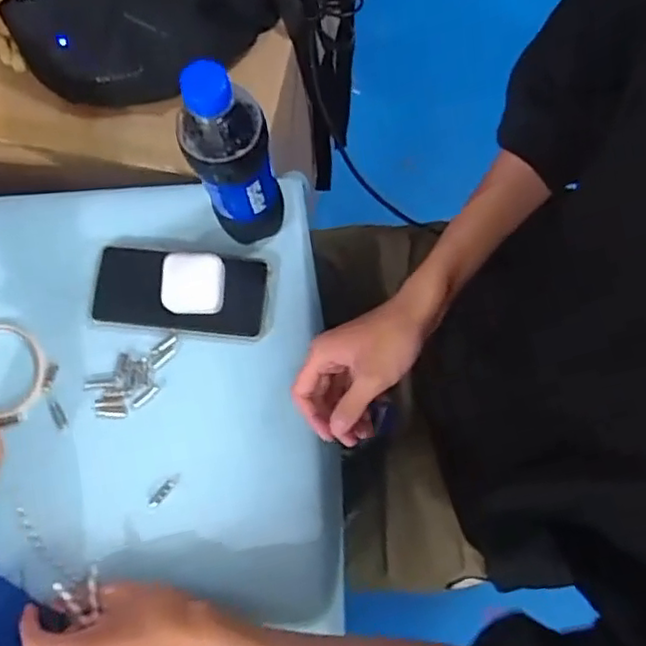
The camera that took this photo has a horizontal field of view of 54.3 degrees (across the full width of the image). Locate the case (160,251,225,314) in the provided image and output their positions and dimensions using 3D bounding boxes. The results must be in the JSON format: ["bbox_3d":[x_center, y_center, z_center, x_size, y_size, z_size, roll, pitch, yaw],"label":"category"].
[{"bbox_3d":[-0.120,-0.036,0.584,0.059,0.025,0.054,-1,80,1],"label":"case"}]

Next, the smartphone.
[{"bbox_3d":[-0.134,-0.029,0.590,0.166,0.012,0.079,5,80,2],"label":"smartphone"}]

